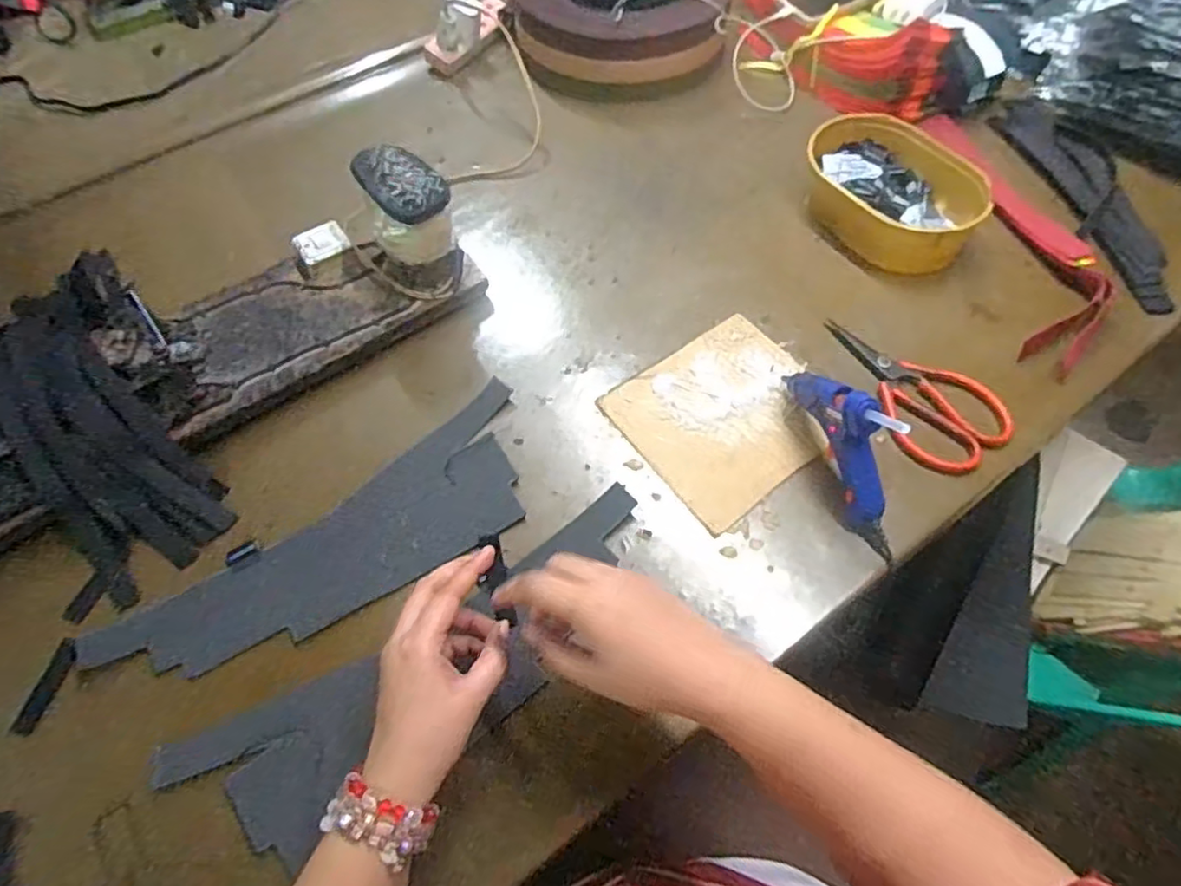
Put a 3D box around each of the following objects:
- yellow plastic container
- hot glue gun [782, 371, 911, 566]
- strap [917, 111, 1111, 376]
[{"bbox_3d":[0.301,-0.253,0.667,0.131,0.058,0.184,-37,64,-19],"label":"yellow plastic container"},{"bbox_3d":[0.196,-0.002,0.499,0.024,0.094,0.151,-17,59,-8],"label":"hot glue gun"},{"bbox_3d":[0.429,-0.214,0.659,0.095,0.033,0.350,-2,58,1],"label":"strap"}]

